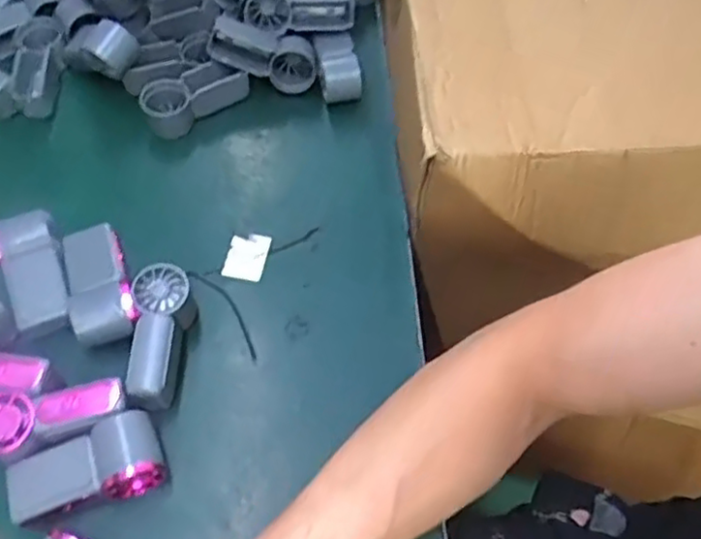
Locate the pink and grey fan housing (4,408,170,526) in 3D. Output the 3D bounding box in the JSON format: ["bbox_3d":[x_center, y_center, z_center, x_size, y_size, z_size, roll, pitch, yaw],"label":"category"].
[{"bbox_3d":[-0.167,0.130,0.439,0.090,0.035,0.047,-23,64,-13],"label":"pink and grey fan housing"}]

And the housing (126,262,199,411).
[{"bbox_3d":[-0.134,0.051,0.482,0.039,0.047,0.097,4,61,1],"label":"housing"}]

